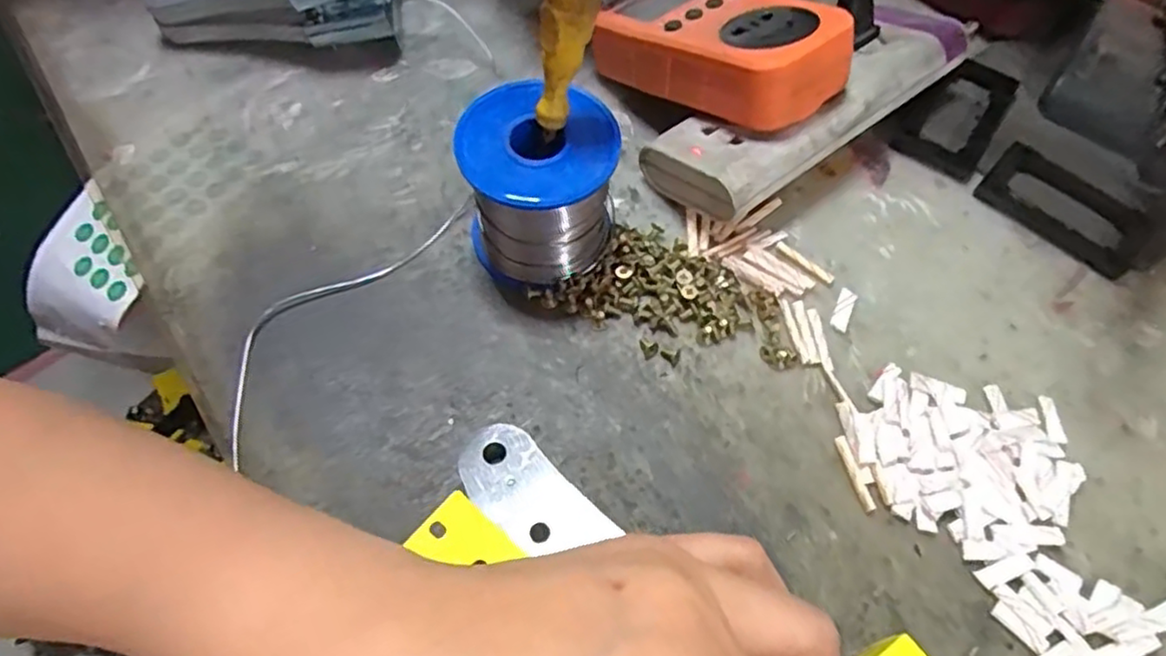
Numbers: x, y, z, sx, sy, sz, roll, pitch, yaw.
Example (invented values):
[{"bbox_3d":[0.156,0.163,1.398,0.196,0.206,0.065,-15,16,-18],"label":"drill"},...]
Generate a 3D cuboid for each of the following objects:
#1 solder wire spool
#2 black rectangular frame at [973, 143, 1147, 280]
[{"bbox_3d":[-0.018,-0.058,0.292,0.062,0.064,0.060,1,61,-1],"label":"solder wire spool"},{"bbox_3d":[0.239,-0.060,0.333,0.074,0.009,0.041,39,67,18],"label":"black rectangular frame"}]

